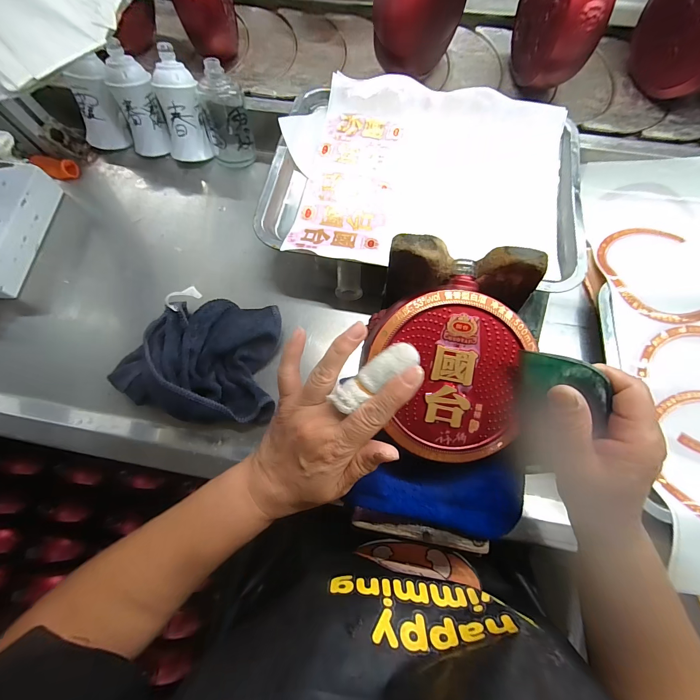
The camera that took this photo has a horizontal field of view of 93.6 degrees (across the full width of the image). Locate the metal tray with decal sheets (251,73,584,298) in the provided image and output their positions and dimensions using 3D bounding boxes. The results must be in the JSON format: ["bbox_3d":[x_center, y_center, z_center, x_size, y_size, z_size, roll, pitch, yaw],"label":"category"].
[{"bbox_3d":[0.084,-0.202,0.384,0.341,0.033,0.260,9,72,4],"label":"metal tray with decal sheets"}]

